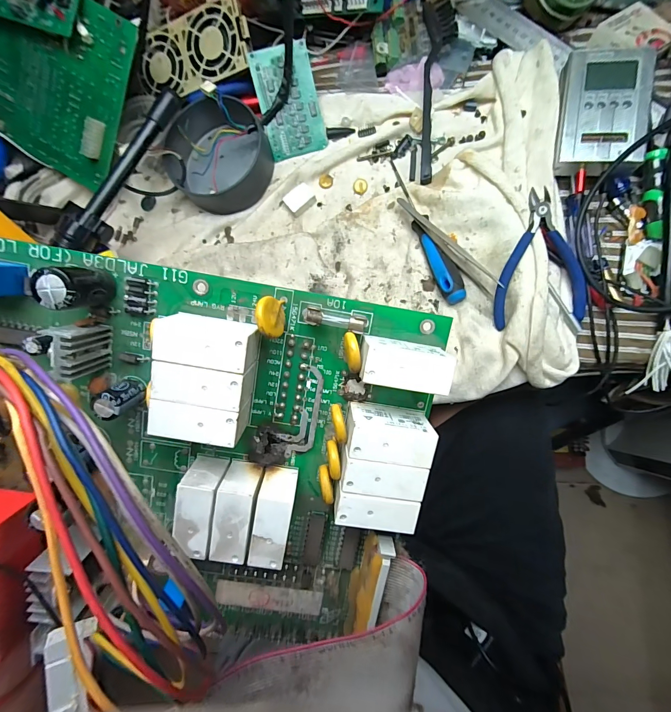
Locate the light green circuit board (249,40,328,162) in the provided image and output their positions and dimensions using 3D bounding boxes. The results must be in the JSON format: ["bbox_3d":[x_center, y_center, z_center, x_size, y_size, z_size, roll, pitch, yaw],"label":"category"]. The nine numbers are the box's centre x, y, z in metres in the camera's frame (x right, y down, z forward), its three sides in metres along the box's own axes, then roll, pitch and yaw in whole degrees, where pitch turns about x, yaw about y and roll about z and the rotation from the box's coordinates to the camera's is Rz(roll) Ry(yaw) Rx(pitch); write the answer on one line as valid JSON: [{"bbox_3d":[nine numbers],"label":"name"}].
[{"bbox_3d":[-0.047,-0.264,0.360,0.060,0.006,0.096,-14,113,-1],"label":"light green circuit board"}]

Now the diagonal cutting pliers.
[{"bbox_3d":[0.176,-0.084,0.304,0.078,0.009,0.114,-11,102,1],"label":"diagonal cutting pliers"}]

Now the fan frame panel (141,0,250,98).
[{"bbox_3d":[-0.149,-0.312,0.358,0.128,0.008,0.065,-8,103,18],"label":"fan frame panel"}]

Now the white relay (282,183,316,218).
[{"bbox_3d":[-0.039,-0.168,0.368,0.032,0.012,0.022,-42,80,1],"label":"white relay"}]

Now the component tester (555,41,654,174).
[{"bbox_3d":[0.238,-0.218,0.309,0.068,0.028,0.100,2,84,8],"label":"component tester"}]

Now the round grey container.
[{"bbox_3d":[-0.126,-0.215,0.364,0.104,0.048,0.108,-36,80,2],"label":"round grey container"}]

